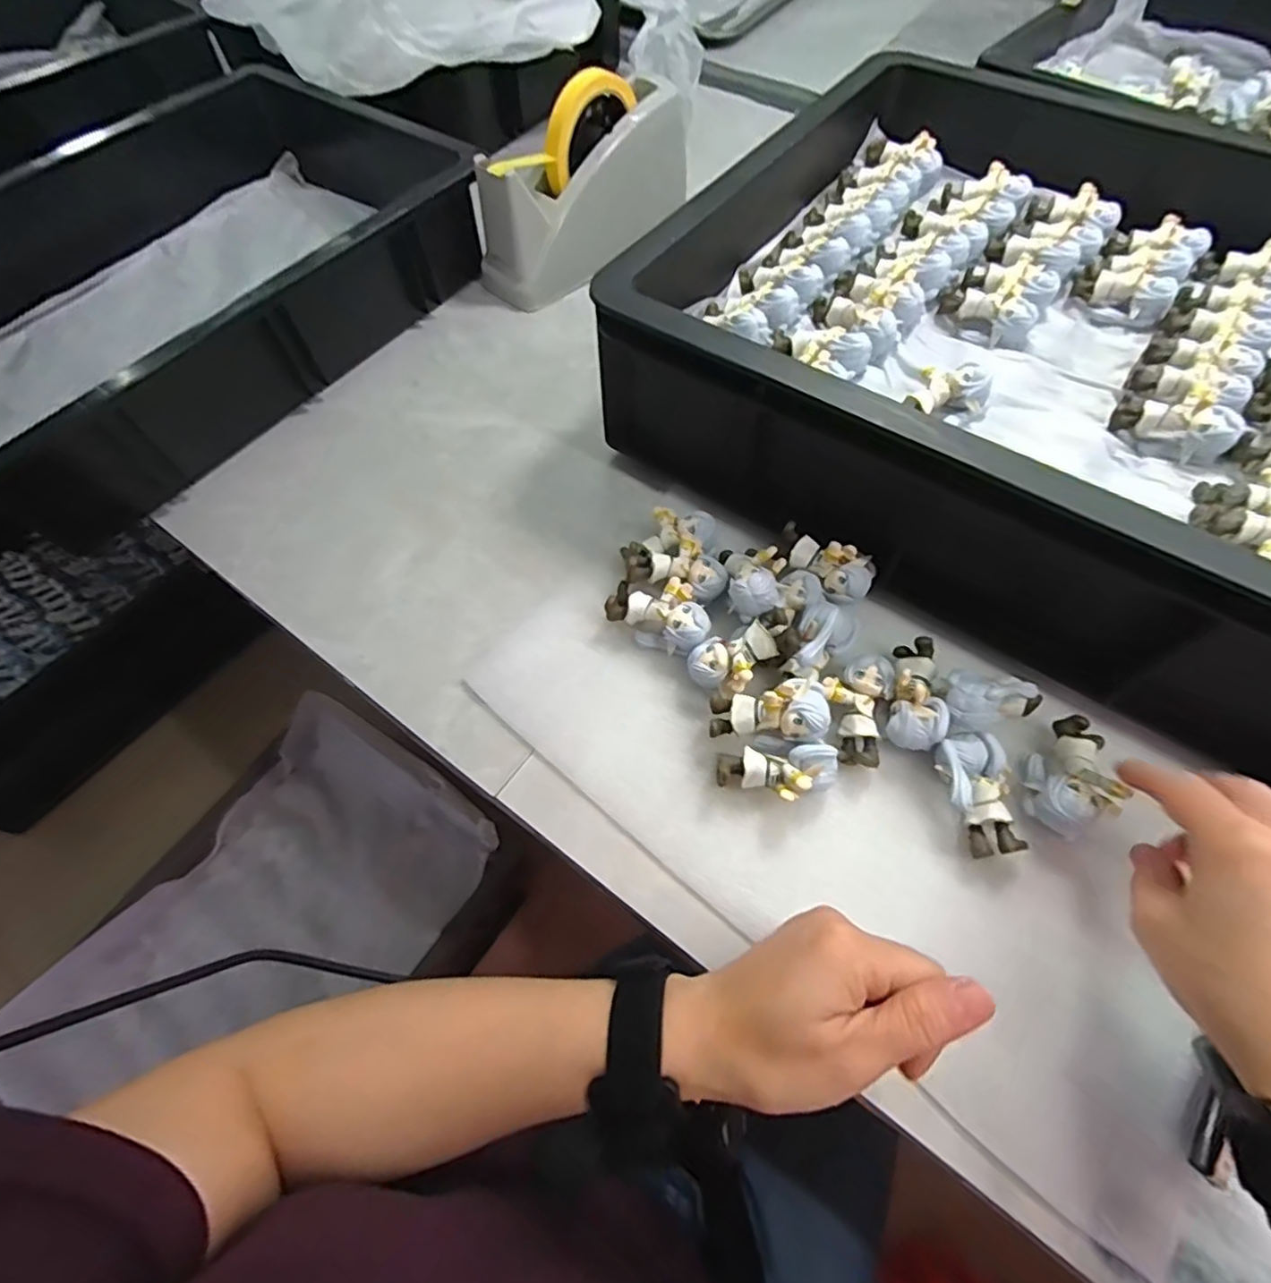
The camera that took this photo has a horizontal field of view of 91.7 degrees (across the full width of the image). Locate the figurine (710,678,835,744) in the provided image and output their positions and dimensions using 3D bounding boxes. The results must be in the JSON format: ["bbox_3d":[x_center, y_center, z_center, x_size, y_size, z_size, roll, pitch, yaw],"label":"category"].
[{"bbox_3d":[0.071,0.037,0.331,0.063,0.025,0.028,-6,60,19],"label":"figurine"}]

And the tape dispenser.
[{"bbox_3d":[-0.045,-0.403,0.543,0.214,0.117,0.064,-39,68,-18],"label":"tape dispenser"}]

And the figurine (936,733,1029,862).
[{"bbox_3d":[0.179,0.080,0.323,0.035,0.026,0.059,-9,62,-3],"label":"figurine"}]

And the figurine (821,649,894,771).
[{"bbox_3d":[0.123,0.039,0.347,0.038,0.028,0.059,17,63,10],"label":"figurine"}]

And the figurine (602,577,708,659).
[{"bbox_3d":[0.016,-0.017,0.380,0.062,0.029,0.038,23,65,13],"label":"figurine"}]

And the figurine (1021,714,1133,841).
[{"bbox_3d":[0.232,0.070,0.323,0.040,0.023,0.063,28,66,15],"label":"figurine"}]

